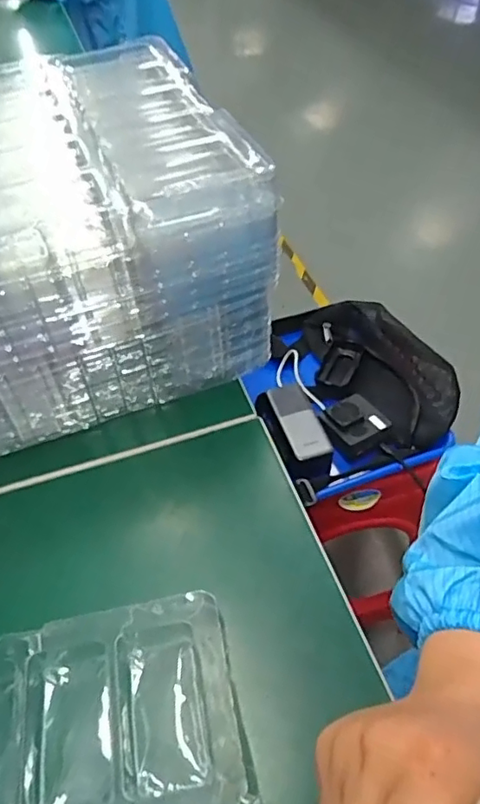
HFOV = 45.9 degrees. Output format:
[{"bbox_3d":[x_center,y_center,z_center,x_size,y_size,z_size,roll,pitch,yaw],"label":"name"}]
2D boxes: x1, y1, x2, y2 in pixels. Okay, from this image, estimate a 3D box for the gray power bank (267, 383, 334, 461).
[{"bbox_3d":[0.080,0.023,0.767,0.051,0.010,0.129,-15,50,-11],"label":"gray power bank"}]

